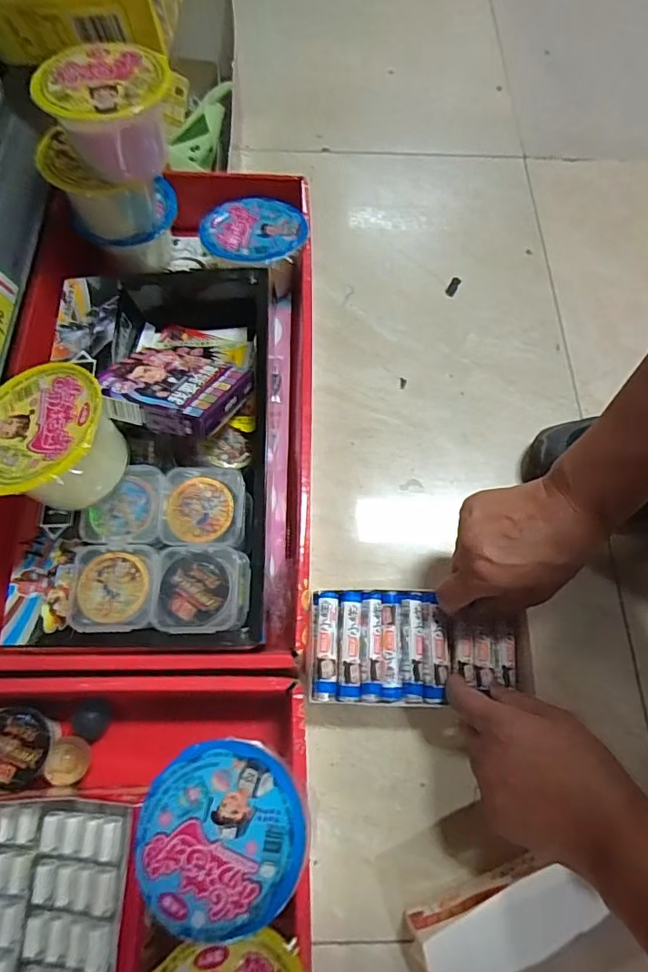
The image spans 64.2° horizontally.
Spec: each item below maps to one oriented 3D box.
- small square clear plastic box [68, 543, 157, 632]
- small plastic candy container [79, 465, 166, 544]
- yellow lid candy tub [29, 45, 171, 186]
[{"bbox_3d":[-0.140,0.067,0.343,0.056,0.014,0.054,-1,68,-3],"label":"small square clear plastic box"},{"bbox_3d":[-0.138,0.014,0.362,0.054,0.019,0.056,1,68,-3],"label":"small plastic candy container"},{"bbox_3d":[-0.157,-0.271,0.386,0.087,0.064,0.083,1,68,-3],"label":"yellow lid candy tub"}]

